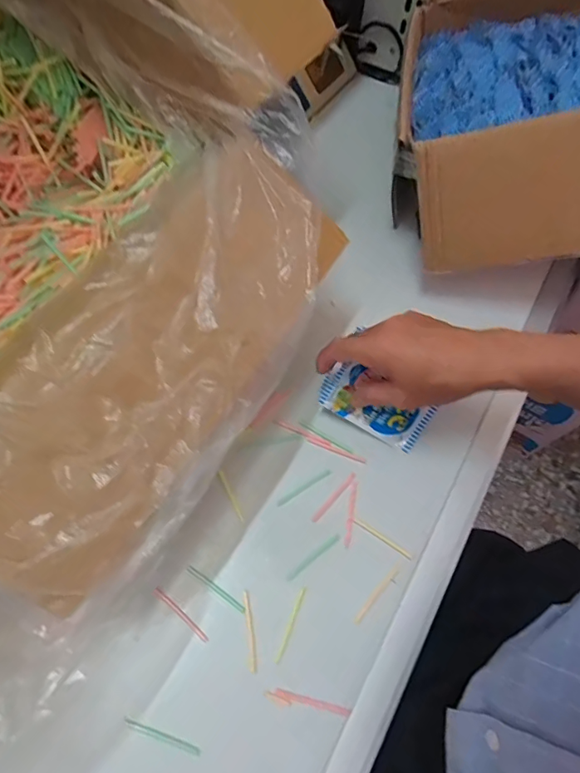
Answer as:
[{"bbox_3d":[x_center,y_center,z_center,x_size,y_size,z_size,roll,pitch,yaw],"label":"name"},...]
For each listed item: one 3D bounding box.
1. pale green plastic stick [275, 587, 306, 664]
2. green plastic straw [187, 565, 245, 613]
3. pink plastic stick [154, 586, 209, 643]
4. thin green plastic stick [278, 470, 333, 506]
[{"bbox_3d":[0.001,0.202,0.404,0.005,0.004,0.061,21,64,6],"label":"pale green plastic stick"},{"bbox_3d":[-0.064,0.174,0.411,0.061,0.004,0.005,33,66,12],"label":"green plastic straw"},{"bbox_3d":[-0.092,0.192,0.401,0.060,0.004,0.006,38,67,14],"label":"pink plastic stick"},{"bbox_3d":[0.015,0.097,0.458,0.061,0.004,0.006,-28,69,-16],"label":"thin green plastic stick"}]

